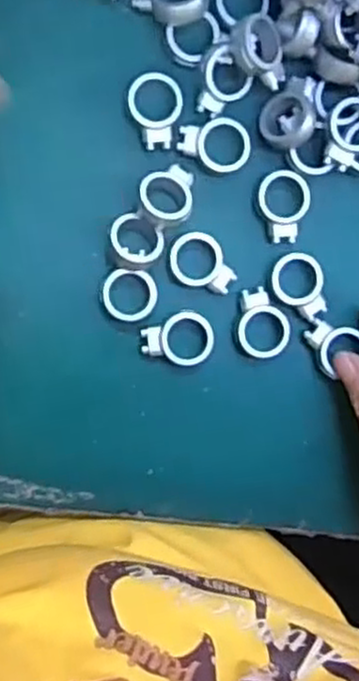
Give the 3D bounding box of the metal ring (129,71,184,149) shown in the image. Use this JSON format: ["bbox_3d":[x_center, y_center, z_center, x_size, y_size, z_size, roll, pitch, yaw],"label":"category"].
[{"bbox_3d":[-0.010,-0.108,0.343,0.025,0.004,0.034,-8,102,-8],"label":"metal ring"}]

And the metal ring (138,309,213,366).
[{"bbox_3d":[-0.001,0.000,0.350,0.034,0.008,0.027,-9,95,-6],"label":"metal ring"}]

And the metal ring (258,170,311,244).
[{"bbox_3d":[0.051,-0.065,0.353,0.025,0.005,0.034,-7,94,-6],"label":"metal ring"}]

